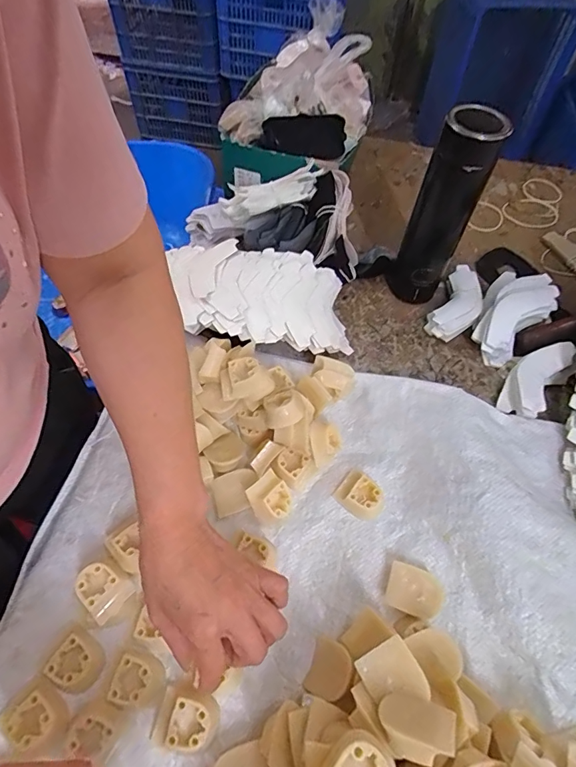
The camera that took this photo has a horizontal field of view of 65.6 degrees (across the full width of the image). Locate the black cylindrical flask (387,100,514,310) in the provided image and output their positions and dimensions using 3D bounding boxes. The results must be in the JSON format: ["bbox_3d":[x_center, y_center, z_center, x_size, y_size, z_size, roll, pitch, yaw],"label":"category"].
[{"bbox_3d":[0.176,-0.196,0.527,0.070,0.230,0.068,1,56,-2],"label":"black cylindrical flask"}]

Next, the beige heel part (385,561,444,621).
[{"bbox_3d":[0.111,0.184,0.395,0.044,0.021,0.039,18,57,9],"label":"beige heel part"}]

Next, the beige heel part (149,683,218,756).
[{"bbox_3d":[-0.077,0.256,0.338,0.046,0.019,0.040,21,58,11],"label":"beige heel part"}]

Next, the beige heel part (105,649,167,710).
[{"bbox_3d":[-0.118,0.233,0.349,0.036,0.014,0.036,23,58,12],"label":"beige heel part"}]

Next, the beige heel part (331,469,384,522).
[{"bbox_3d":[0.072,0.111,0.443,0.046,0.018,0.039,36,62,20],"label":"beige heel part"}]

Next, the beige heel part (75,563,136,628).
[{"bbox_3d":[-0.154,0.172,0.373,0.039,0.026,0.034,37,62,20],"label":"beige heel part"}]

